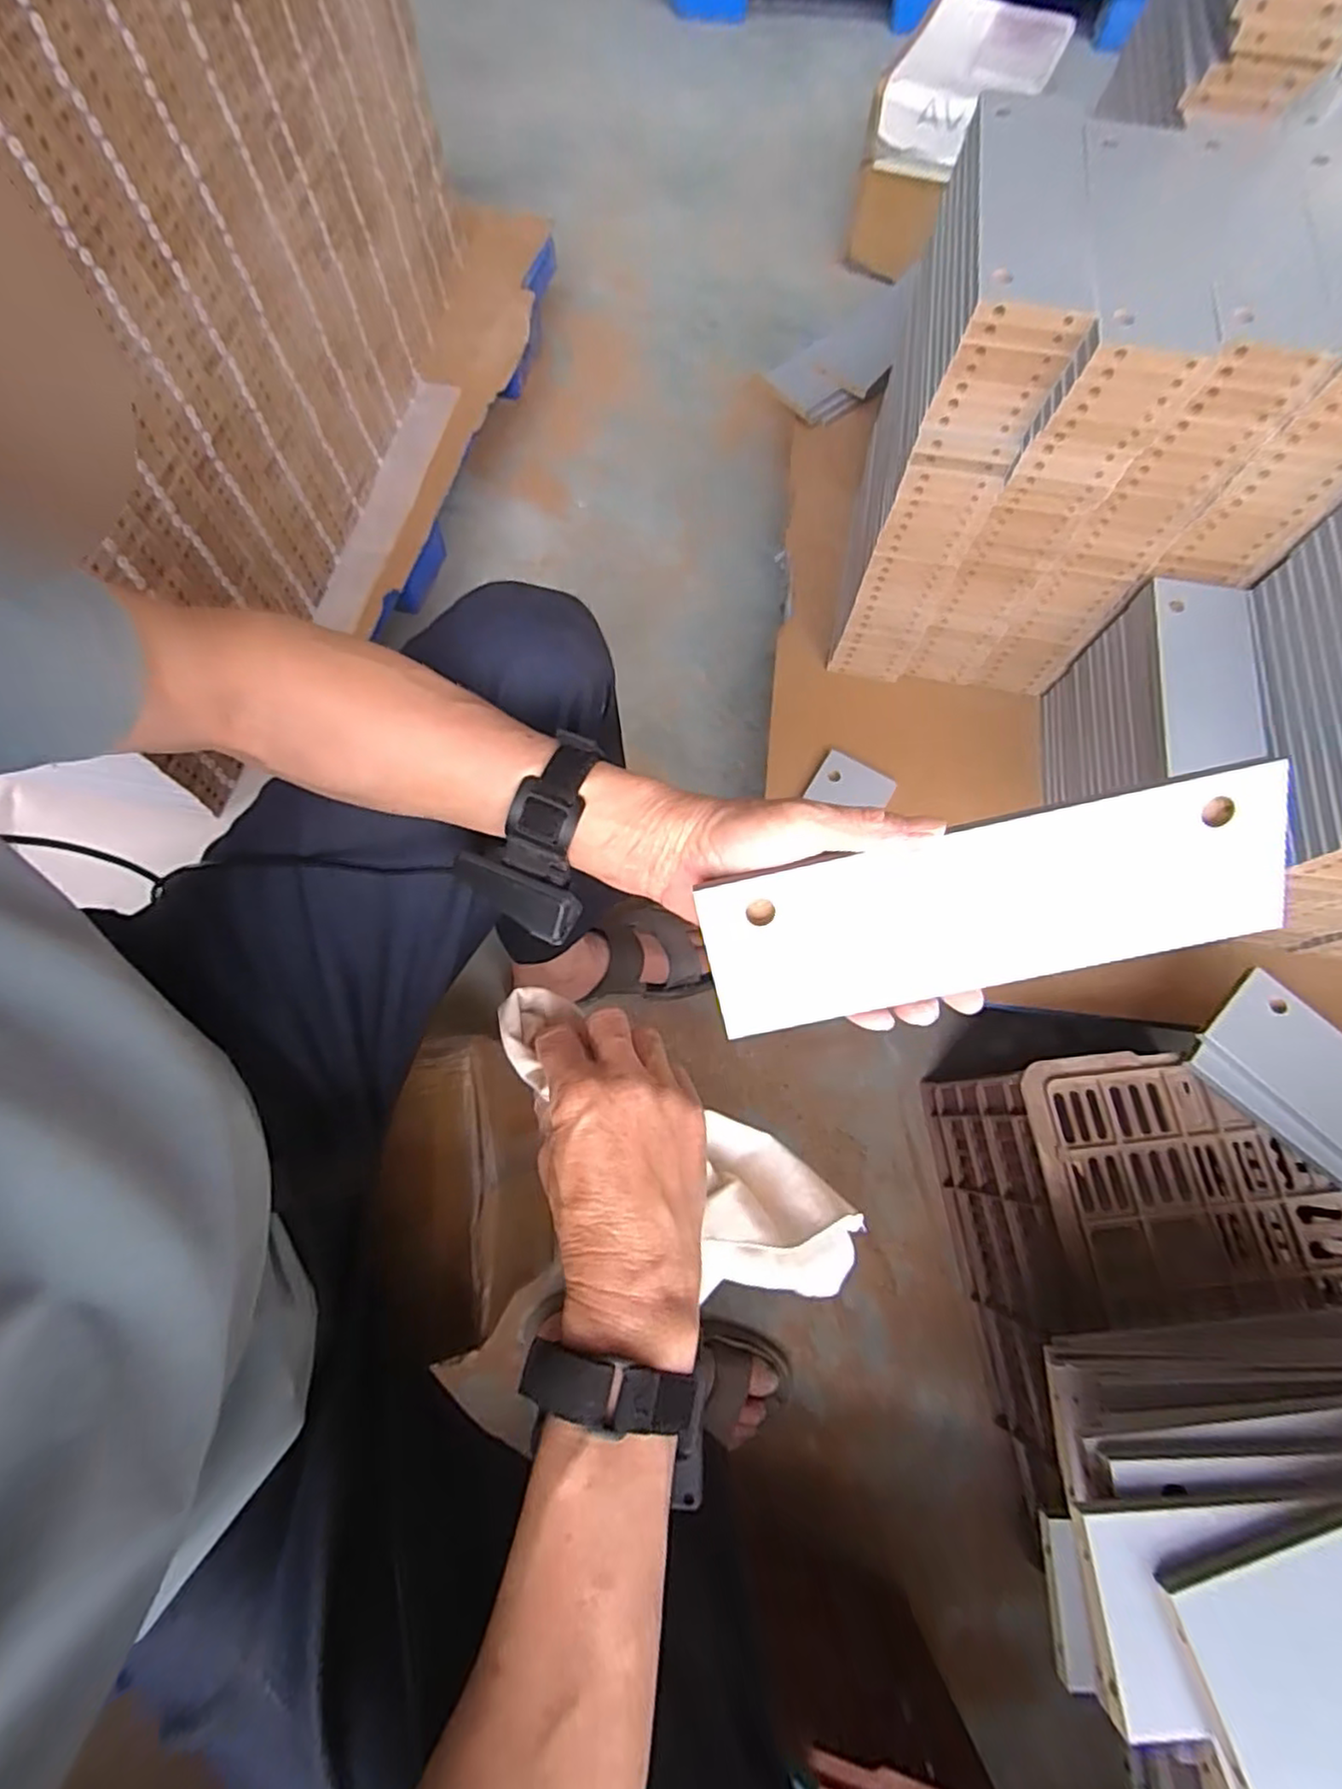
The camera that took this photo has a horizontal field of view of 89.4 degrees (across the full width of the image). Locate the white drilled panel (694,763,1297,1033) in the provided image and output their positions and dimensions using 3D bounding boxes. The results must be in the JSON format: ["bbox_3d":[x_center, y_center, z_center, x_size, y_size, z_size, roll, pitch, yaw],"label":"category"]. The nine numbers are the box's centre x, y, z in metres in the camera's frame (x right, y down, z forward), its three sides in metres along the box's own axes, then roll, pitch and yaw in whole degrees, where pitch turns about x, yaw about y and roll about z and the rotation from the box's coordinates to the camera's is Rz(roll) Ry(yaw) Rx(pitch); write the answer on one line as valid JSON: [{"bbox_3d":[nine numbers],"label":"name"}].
[{"bbox_3d":[0.150,0.006,0.325,0.265,0.006,0.082,-13,108,6],"label":"white drilled panel"}]

